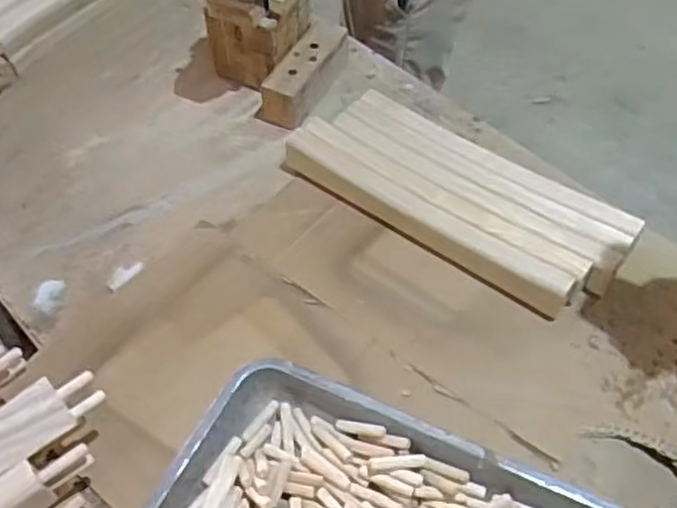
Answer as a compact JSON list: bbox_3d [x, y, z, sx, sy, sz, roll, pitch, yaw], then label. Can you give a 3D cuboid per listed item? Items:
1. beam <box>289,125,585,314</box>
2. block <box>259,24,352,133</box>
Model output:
[{"bbox_3d":[0.090,-0.041,0.812,0.370,0.044,0.048,31,58,21],"label":"beam"},{"bbox_3d":[-0.042,-0.244,0.955,0.062,0.057,0.175,23,55,16],"label":"block"}]

